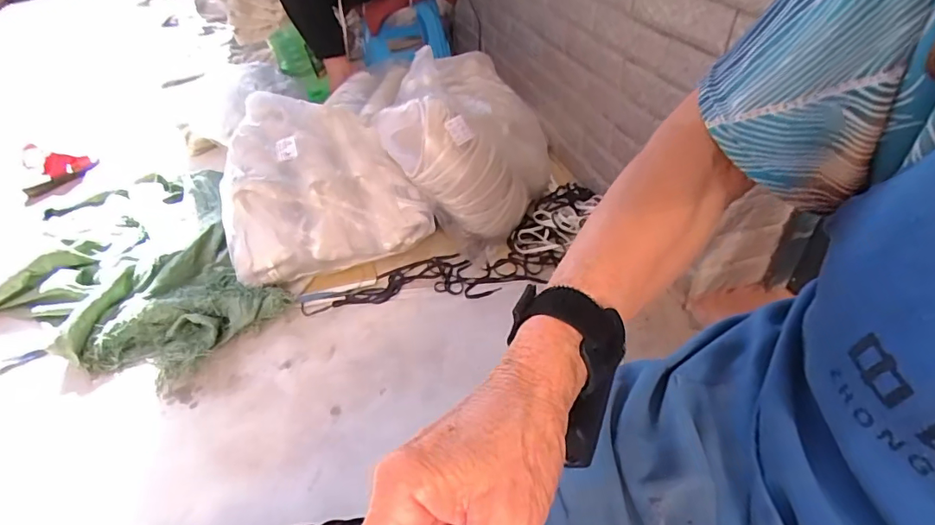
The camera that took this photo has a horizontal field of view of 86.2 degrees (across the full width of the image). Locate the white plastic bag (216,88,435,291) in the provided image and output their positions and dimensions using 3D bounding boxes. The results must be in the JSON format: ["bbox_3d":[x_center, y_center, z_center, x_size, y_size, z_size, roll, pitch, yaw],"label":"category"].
[{"bbox_3d":[-0.324,-0.180,1.073,0.395,0.227,0.350,-16,42,-14],"label":"white plastic bag"}]

